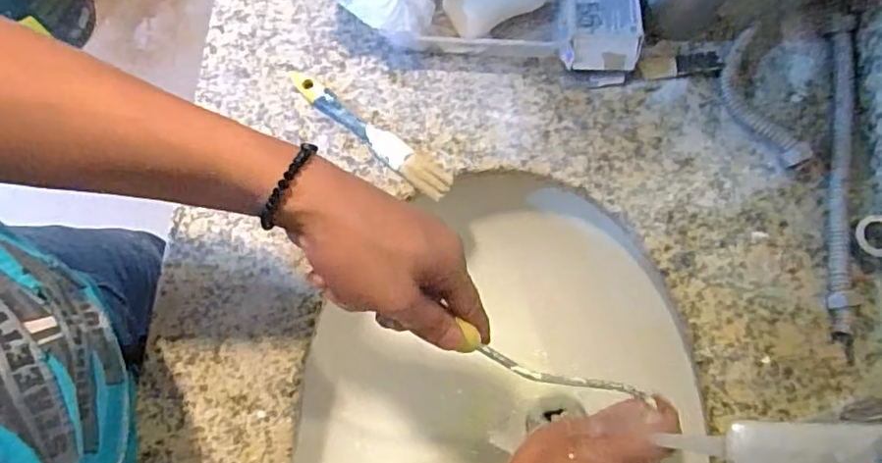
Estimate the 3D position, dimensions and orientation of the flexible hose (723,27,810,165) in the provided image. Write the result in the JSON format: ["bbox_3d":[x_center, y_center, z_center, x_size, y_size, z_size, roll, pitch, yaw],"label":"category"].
[{"bbox_3d":[0.274,-0.117,0.531,0.043,0.021,0.134,-11,74,-3],"label":"flexible hose"}]

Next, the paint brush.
[{"bbox_3d":[-0.063,-0.087,0.531,0.173,0.014,0.030,37,77,11],"label":"paint brush"}]

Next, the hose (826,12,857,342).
[{"bbox_3d":[0.341,-0.054,0.516,0.026,0.018,0.288,9,74,3],"label":"hose"}]

